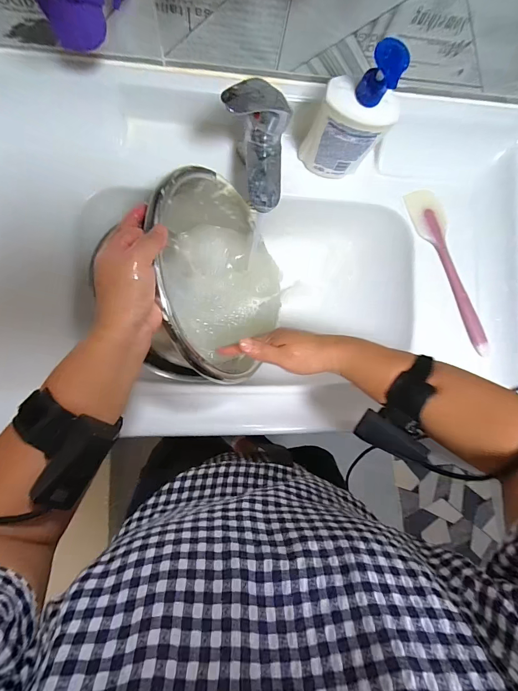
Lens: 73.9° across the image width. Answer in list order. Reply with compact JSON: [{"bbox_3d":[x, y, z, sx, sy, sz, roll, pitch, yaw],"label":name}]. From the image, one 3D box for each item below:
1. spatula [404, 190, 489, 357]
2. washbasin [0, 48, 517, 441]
[{"bbox_3d":[0.307,-0.119,0.538,0.052,0.018,0.269,-25,92,-10],"label":"spatula"},{"bbox_3d":[-0.013,-0.137,0.531,0.802,0.173,0.442,-1,88,-10],"label":"washbasin"}]

